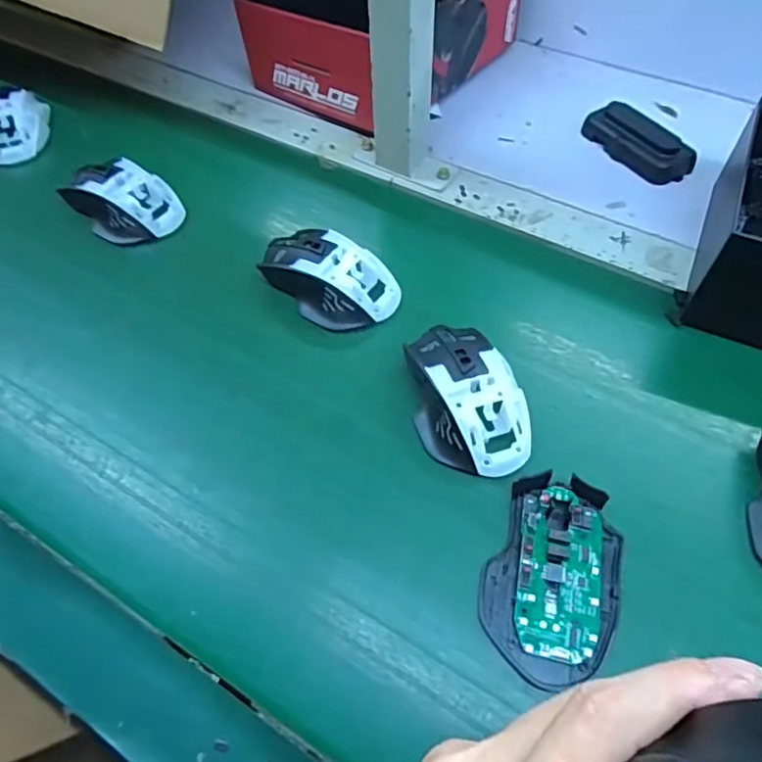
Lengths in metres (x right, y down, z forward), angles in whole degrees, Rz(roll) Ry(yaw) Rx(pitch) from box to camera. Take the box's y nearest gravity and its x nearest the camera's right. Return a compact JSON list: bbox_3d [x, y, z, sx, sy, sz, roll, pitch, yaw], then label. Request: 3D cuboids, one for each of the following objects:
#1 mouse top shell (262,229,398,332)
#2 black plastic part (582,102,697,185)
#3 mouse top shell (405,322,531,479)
[{"bbox_3d":[-0.041,-0.085,0.457,0.115,0.034,0.069,31,63,20],"label":"mouse top shell"},{"bbox_3d":[0.240,-0.225,0.555,0.047,0.023,0.102,-31,61,-17],"label":"black plastic part"},{"bbox_3d":[0.057,0.007,0.394,0.068,0.033,0.111,-10,57,-5],"label":"mouse top shell"}]

